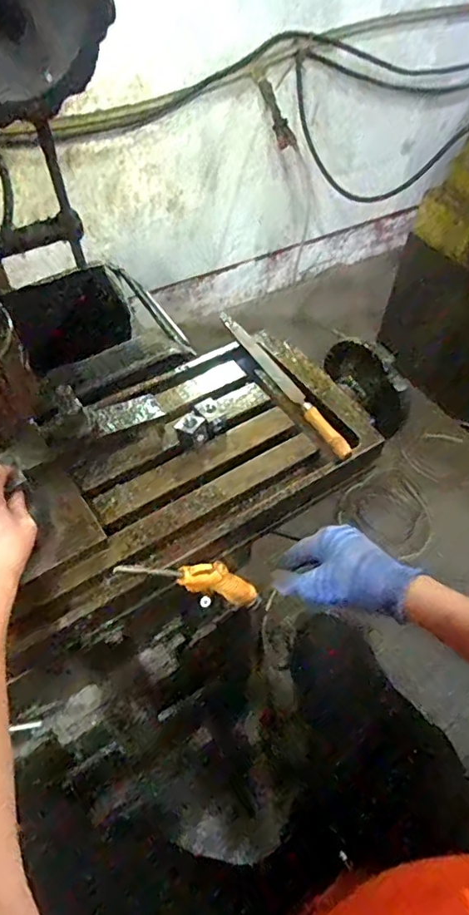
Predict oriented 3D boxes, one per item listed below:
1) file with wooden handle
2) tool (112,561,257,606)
[{"bbox_3d":[0.060,-0.103,0.666,0.024,0.022,0.290,-23,57,-19],"label":"file with wooden handle"},{"bbox_3d":[-0.032,0.123,0.532,0.042,0.198,0.024,-35,52,19],"label":"tool"}]

